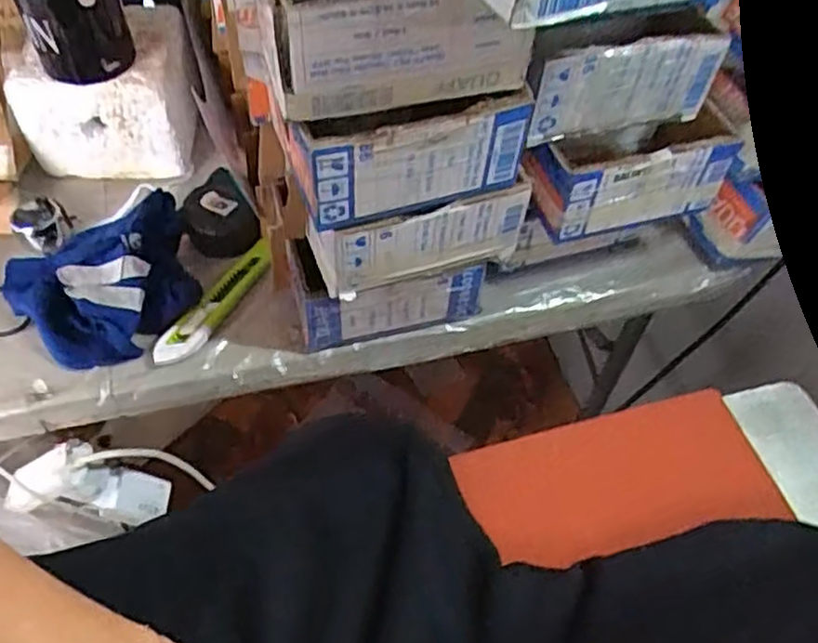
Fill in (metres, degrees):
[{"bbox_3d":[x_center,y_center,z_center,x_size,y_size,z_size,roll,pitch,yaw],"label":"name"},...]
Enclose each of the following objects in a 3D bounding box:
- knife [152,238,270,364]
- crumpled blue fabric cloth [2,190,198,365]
[{"bbox_3d":[-0.166,-0.020,0.615,0.030,0.014,0.152,23,56,12],"label":"knife"},{"bbox_3d":[-0.258,-0.036,0.596,0.154,0.054,0.142,-22,59,-19],"label":"crumpled blue fabric cloth"}]

